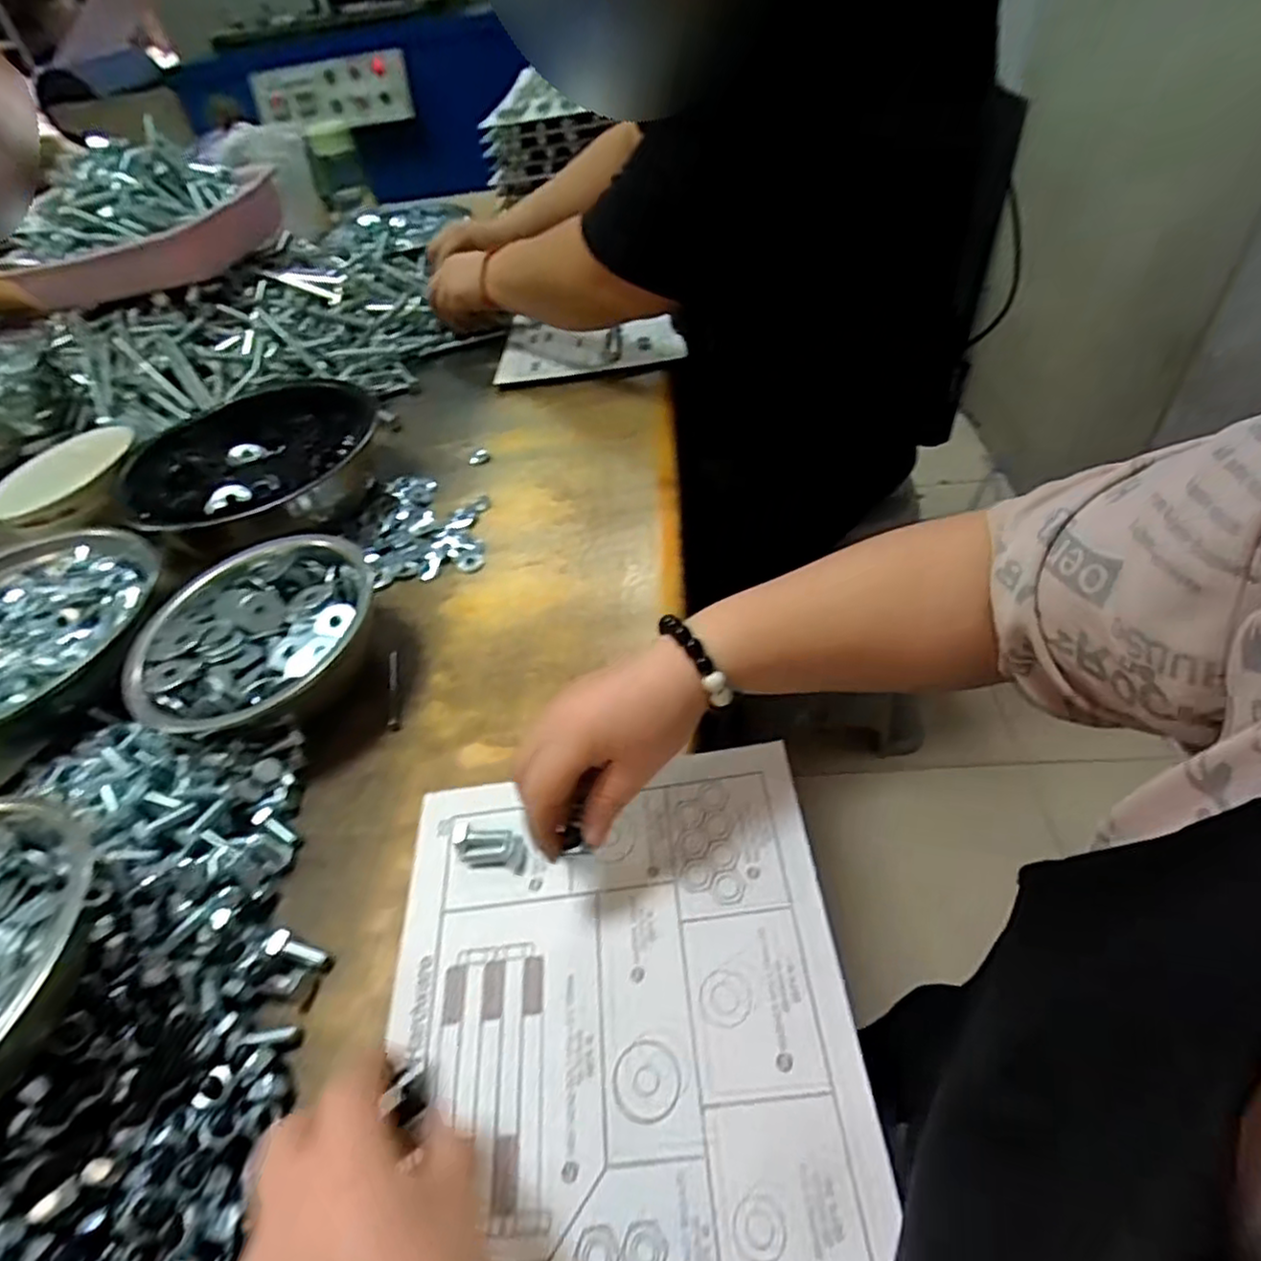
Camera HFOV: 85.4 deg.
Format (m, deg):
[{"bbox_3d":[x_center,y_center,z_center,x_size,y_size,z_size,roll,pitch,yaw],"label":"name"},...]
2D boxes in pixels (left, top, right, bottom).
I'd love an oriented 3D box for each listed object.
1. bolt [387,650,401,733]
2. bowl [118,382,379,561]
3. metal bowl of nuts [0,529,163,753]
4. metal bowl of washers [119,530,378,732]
[{"bbox_3d":[-0.177,0.044,0.511,0.008,0.005,0.079,-16,47,-5],"label":"bolt"},{"bbox_3d":[-0.358,-0.151,0.652,0.206,0.063,0.205,-5,47,5],"label":"bowl"},{"bbox_3d":[-0.481,0.017,0.546,0.183,0.078,0.203,-11,47,-1],"label":"metal bowl of nuts"},{"bbox_3d":[-0.271,0.007,0.491,0.148,0.058,0.161,-5,47,5],"label":"metal bowl of washers"}]

